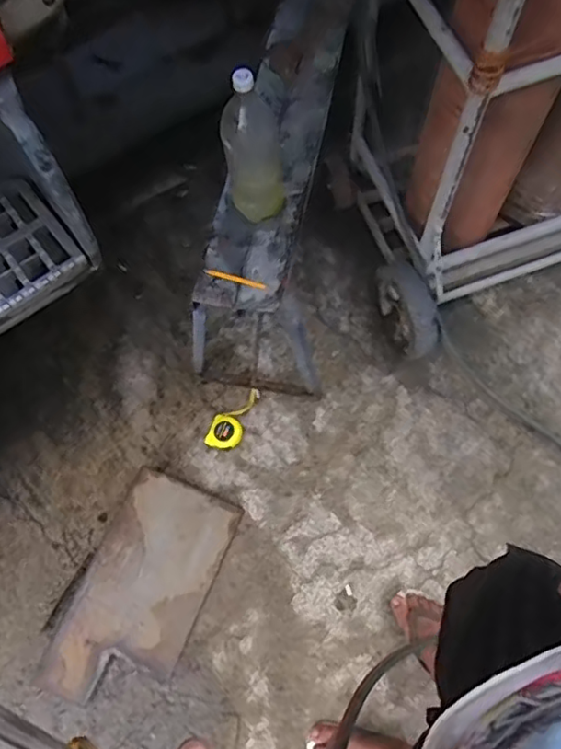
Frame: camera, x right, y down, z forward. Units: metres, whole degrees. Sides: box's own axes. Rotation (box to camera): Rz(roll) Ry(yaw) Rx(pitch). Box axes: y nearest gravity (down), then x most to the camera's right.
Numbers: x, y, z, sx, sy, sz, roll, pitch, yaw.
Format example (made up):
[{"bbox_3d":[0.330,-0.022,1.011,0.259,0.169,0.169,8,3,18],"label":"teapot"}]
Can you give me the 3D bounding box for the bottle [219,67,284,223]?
[{"bbox_3d":[-0.043,-0.369,1.005,0.077,0.304,0.096,35,74,16],"label":"bottle"}]

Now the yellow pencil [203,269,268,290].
[{"bbox_3d":[-0.082,-0.175,1.086,0.121,0.011,0.014,18,70,10],"label":"yellow pencil"}]

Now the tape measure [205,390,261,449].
[{"bbox_3d":[-0.114,0.101,1.442,0.075,0.031,0.168,21,71,11],"label":"tape measure"}]

